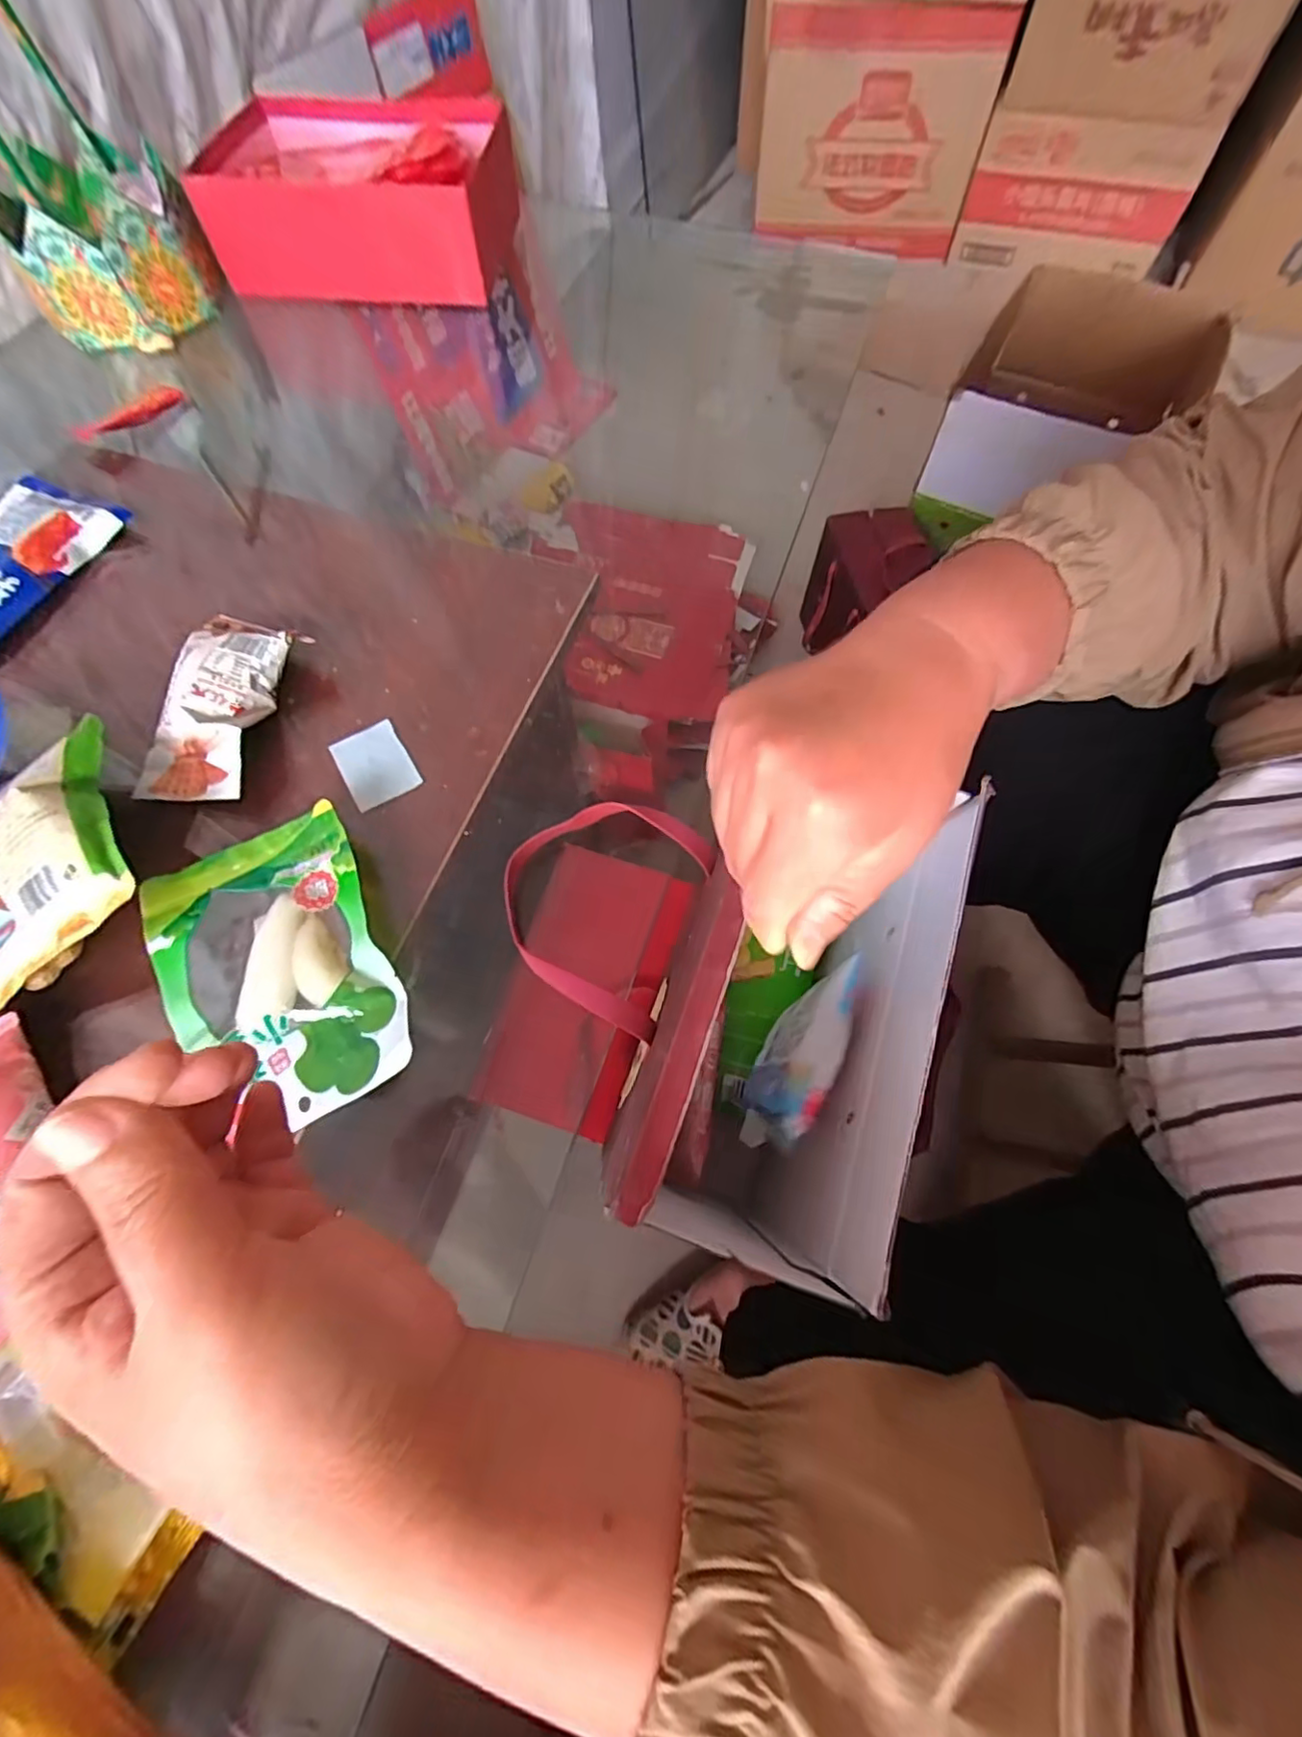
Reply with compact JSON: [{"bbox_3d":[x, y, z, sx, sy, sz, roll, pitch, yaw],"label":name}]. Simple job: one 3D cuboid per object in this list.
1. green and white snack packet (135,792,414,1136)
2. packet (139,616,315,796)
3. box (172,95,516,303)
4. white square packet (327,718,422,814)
[{"bbox_3d":[-0.201,0.051,0.325,0.112,0.014,0.166,-25,68,-10],"label":"green and white snack packet"},{"bbox_3d":[-0.271,-0.099,0.383,0.073,0.033,0.115,10,67,5],"label":"packet"},{"bbox_3d":[-0.304,-0.681,0.621,0.293,0.077,0.241,0,66,1],"label":"box"},{"bbox_3d":[-0.176,-0.066,0.393,0.042,0.005,0.056,-30,69,-12],"label":"white square packet"}]

